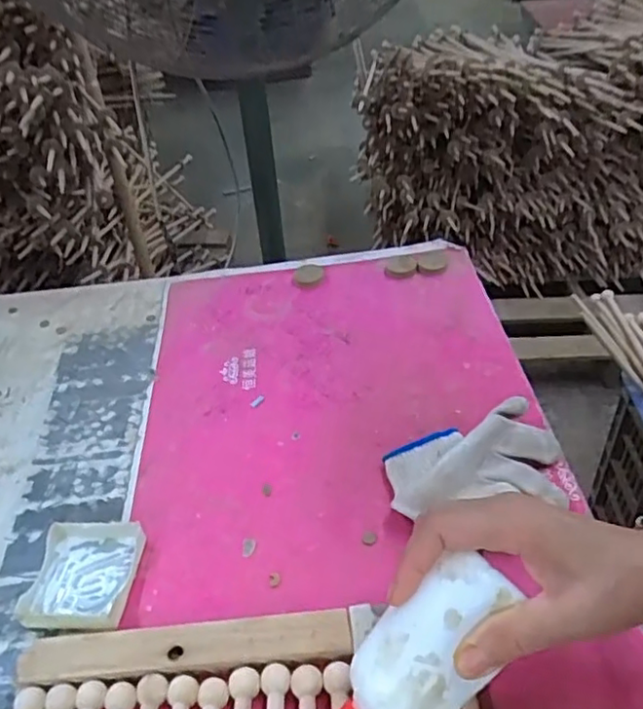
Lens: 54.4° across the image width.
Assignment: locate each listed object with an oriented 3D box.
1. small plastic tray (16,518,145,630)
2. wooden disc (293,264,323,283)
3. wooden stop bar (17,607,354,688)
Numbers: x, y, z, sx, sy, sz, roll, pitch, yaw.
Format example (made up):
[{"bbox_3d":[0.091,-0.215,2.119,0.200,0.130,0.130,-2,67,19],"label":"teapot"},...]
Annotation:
[{"bbox_3d":[-0.175,0.160,0.460,0.075,0.017,0.079,0,41,7],"label":"small plastic tray"},{"bbox_3d":[-0.016,-0.094,0.731,0.035,0.007,0.035,-4,40,3],"label":"wooden disc"},{"bbox_3d":[-0.087,0.193,0.408,0.211,0.019,0.036,-4,40,2],"label":"wooden stop bar"}]

